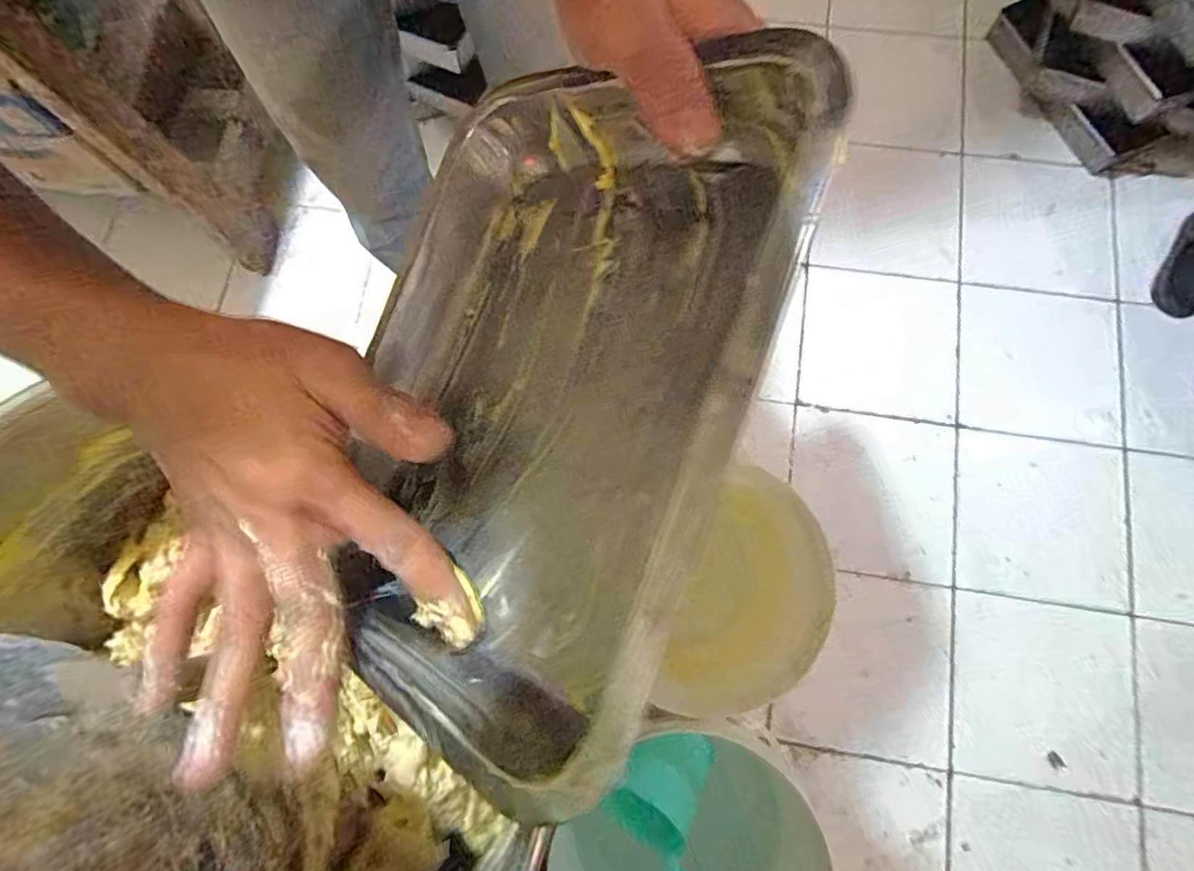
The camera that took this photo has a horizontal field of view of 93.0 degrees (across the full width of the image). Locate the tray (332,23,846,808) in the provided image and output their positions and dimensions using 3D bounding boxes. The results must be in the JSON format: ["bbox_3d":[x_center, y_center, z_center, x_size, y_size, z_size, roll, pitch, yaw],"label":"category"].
[{"bbox_3d":[-0.024,-0.022,0.228,0.182,0.038,0.243,16,86,36],"label":"tray"}]

